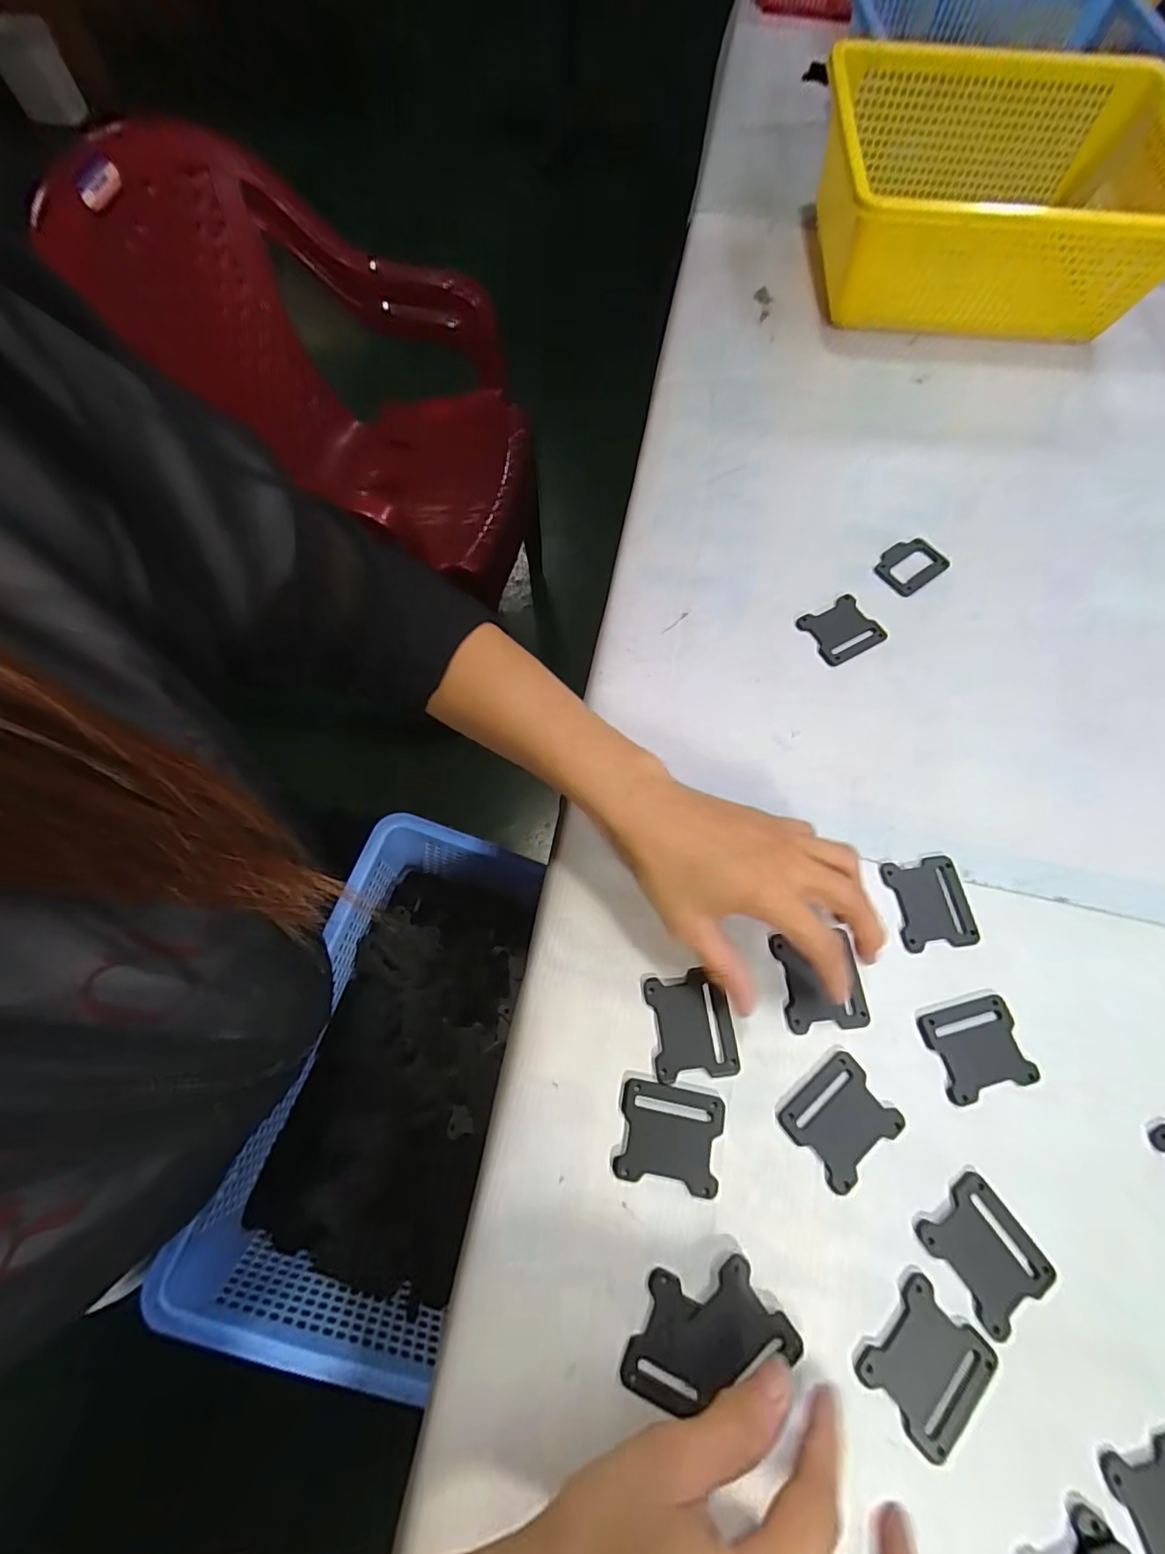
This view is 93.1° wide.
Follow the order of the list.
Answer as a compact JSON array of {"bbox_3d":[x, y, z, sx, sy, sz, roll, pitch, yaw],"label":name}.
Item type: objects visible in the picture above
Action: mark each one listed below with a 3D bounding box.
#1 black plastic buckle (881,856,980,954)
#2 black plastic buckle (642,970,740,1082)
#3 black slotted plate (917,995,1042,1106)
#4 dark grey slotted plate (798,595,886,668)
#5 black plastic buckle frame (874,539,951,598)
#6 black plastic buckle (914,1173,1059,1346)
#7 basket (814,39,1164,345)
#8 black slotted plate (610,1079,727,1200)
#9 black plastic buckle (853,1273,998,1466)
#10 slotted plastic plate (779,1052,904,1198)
[{"bbox_3d":[0.204,0.074,0.322,0.046,0.004,0.050,-6,68,-4],"label":"black plastic buckle"},{"bbox_3d":[0.058,0.132,0.293,0.042,0.004,0.051,-6,68,-4],"label":"black plastic buckle"},{"bbox_3d":[0.211,0.144,0.293,0.051,0.004,0.044,-12,69,-7],"label":"black slotted plate"},{"bbox_3d":[0.184,-0.105,0.390,0.051,0.004,0.044,-27,71,-12],"label":"dark grey slotted plate"},{"bbox_3d":[0.247,-0.160,0.415,0.052,0.004,0.039,-35,73,-15],"label":"black plastic buckle frame"},{"bbox_3d":[0.190,0.224,0.260,0.043,0.004,0.051,-32,72,-14],"label":"black plastic buckle"},{"bbox_3d":[0.373,-0.560,0.523,0.327,0.102,0.318,10,68,2],"label":"basket"},{"bbox_3d":[0.043,0.178,0.273,0.050,0.004,0.043,11,68,3],"label":"black slotted plate"},{"bbox_3d":[0.153,0.260,0.243,0.050,0.004,0.046,-41,75,-17],"label":"black plastic buckle"},{"bbox_3d":[0.131,0.173,0.278,0.051,0.004,0.045,-35,73,-15],"label":"slotted plastic plate"}]

